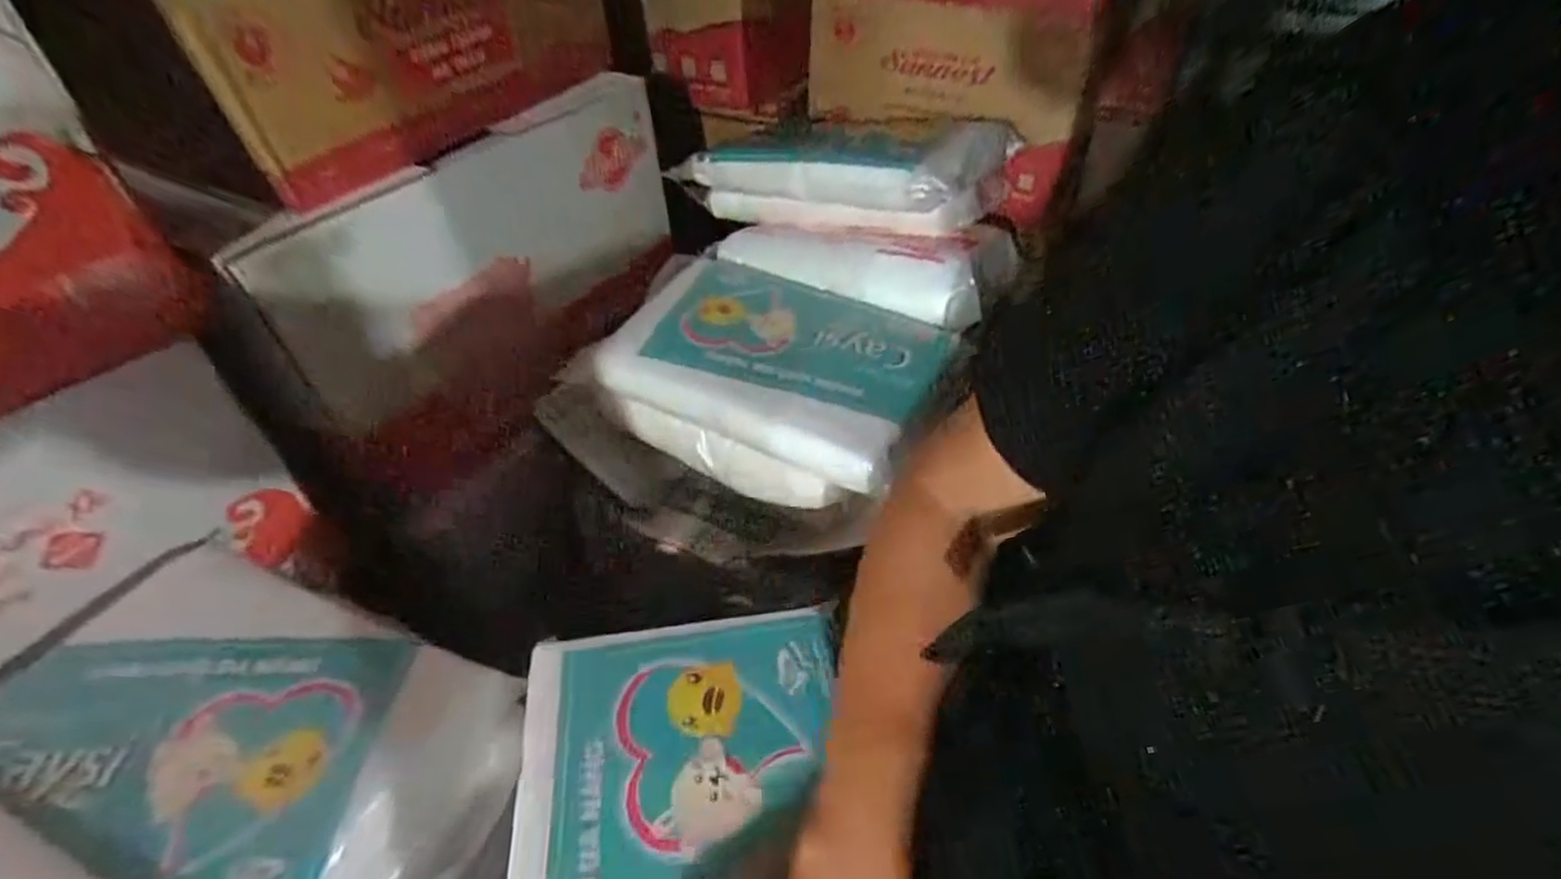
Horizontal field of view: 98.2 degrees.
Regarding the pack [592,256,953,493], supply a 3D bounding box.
[{"bbox_3d":[-0.004,-0.080,0.646,0.300,0.066,0.212,17,46,19],"label":"pack"}]

